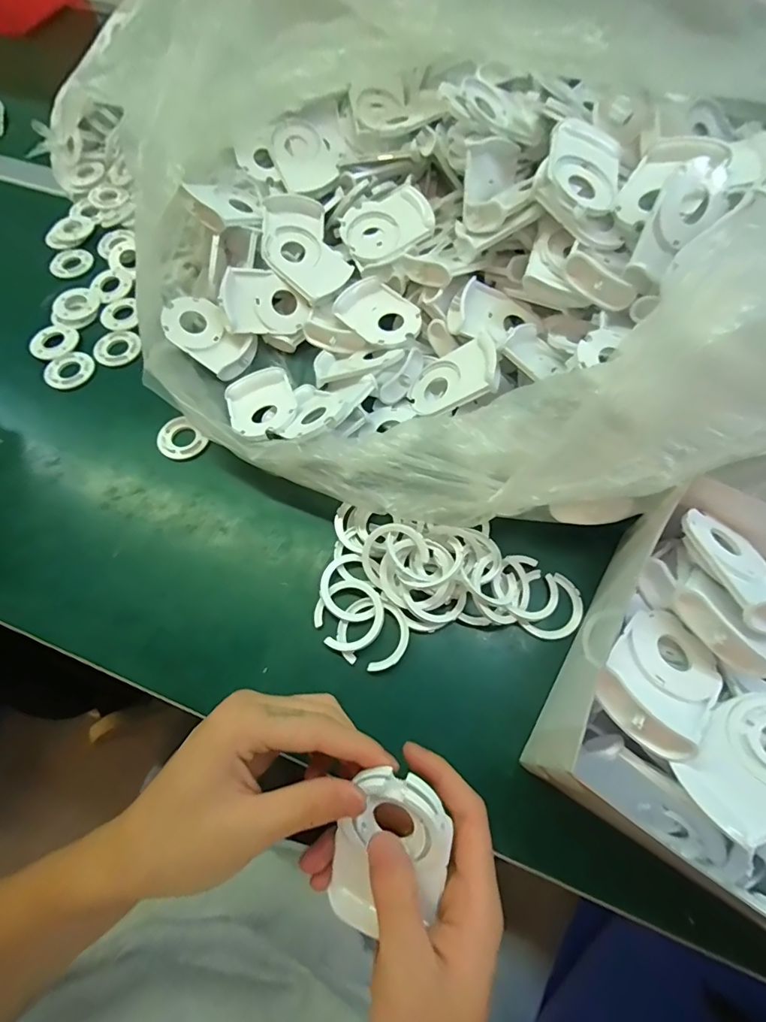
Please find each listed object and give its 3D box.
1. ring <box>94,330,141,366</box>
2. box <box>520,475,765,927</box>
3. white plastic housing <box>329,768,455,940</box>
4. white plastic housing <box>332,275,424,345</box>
[{"bbox_3d":[-0.264,-0.162,0.459,0.044,0.004,0.044,0,64,0],"label":"ring"},{"bbox_3d":[0.224,0.112,0.273,0.214,0.086,0.209,31,68,14],"label":"box"},{"bbox_3d":[0.003,0.168,0.225,0.054,0.009,0.083,13,101,17],"label":"white plastic housing"},{"bbox_3d":[-0.002,-0.179,0.424,0.058,0.018,0.079,-36,69,-16],"label":"white plastic housing"}]

